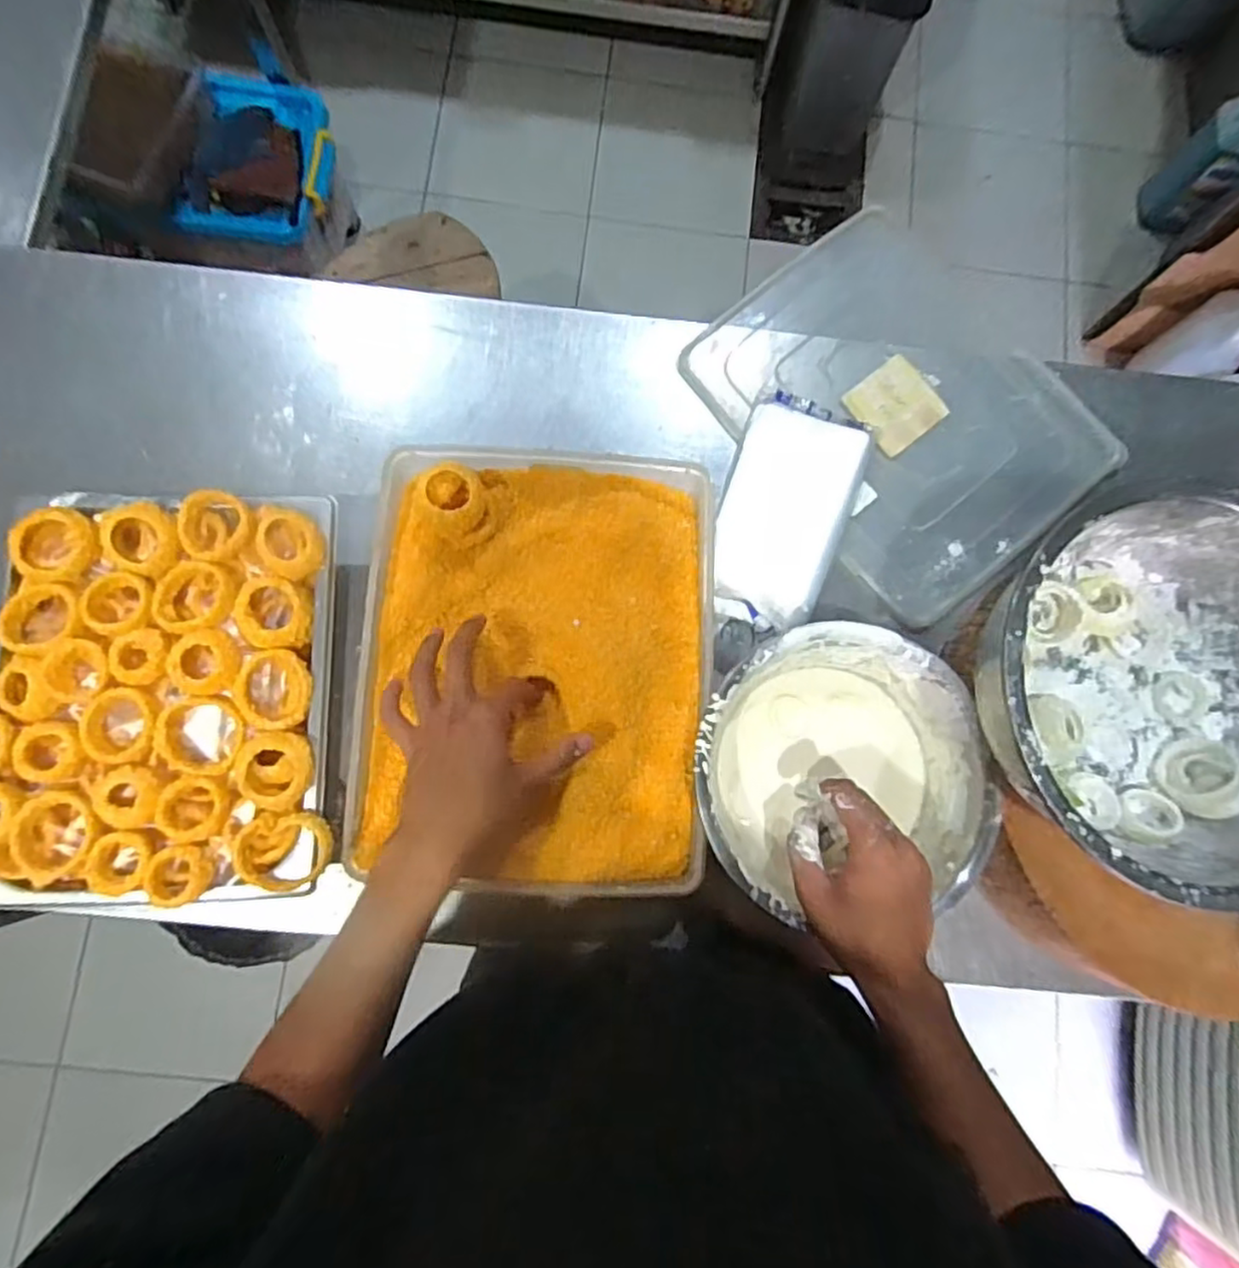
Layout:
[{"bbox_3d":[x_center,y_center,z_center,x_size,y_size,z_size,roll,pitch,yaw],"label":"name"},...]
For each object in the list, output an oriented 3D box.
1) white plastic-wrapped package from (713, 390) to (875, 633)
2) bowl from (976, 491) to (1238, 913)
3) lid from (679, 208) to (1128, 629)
[{"bbox_3d":[0.156,-0.113,0.632,0.116,0.030,0.224,18,81,0],"label":"white plastic-wrapped package"},{"bbox_3d":[0.385,0.046,0.502,0.271,0.110,0.261,0,81,-3],"label":"bowl"},{"bbox_3d":[0.272,-0.227,0.662,0.289,0.033,0.360,-38,85,-8],"label":"lid"}]

